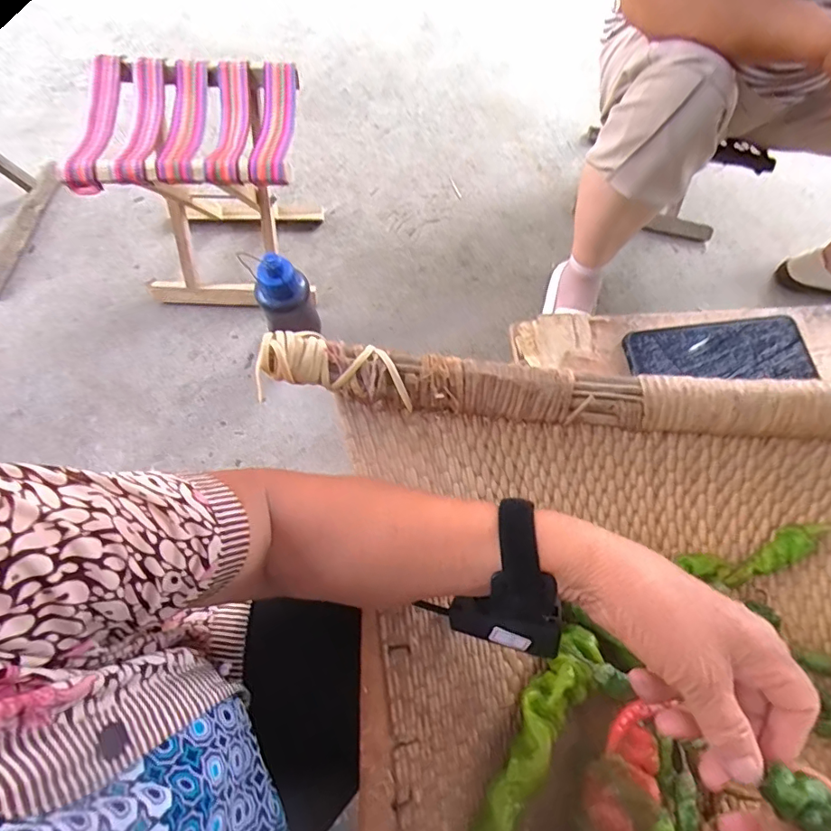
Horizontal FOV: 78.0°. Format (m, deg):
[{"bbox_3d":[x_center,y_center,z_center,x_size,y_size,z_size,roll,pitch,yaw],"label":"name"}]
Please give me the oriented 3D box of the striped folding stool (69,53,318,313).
[{"bbox_3d":[-0.322,-0.359,0.848,0.286,0.341,0.216,0,70,-3],"label":"striped folding stool"}]

